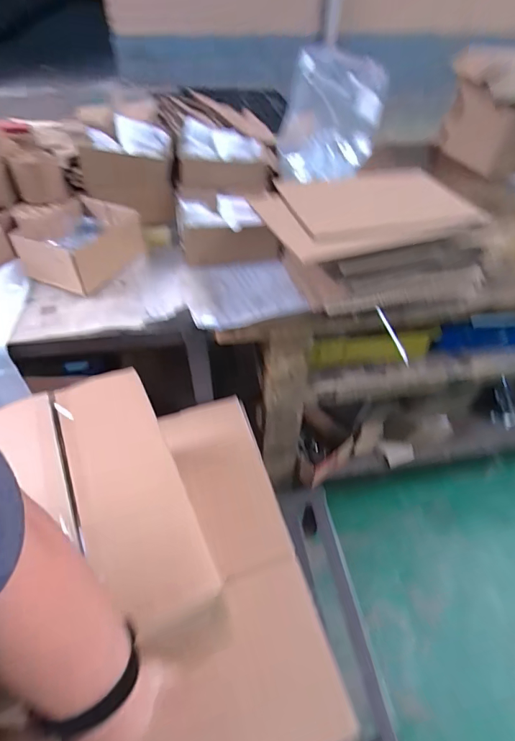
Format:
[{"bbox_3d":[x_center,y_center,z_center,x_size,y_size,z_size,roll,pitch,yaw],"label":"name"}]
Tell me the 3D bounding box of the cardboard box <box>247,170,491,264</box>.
[{"bbox_3d":[0.172,-0.286,0.701,0.342,0.033,0.230,-19,51,-17],"label":"cardboard box"}]

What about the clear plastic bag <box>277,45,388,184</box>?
[{"bbox_3d":[0.156,-0.547,0.885,0.215,0.224,0.158,10,49,8],"label":"clear plastic bag"}]

